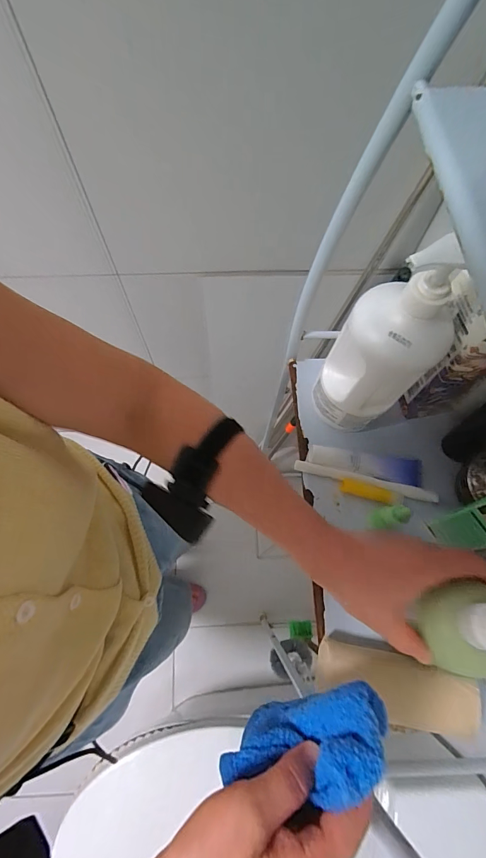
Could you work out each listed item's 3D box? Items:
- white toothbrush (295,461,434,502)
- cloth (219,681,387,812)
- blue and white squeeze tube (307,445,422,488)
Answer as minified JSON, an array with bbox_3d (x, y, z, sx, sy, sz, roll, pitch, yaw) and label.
[{"bbox_3d":[0.151,0.065,0.448,0.176,0.014,0.014,11,70,4],"label":"white toothbrush"},{"bbox_3d":[0.039,0.201,0.230,0.105,0.061,0.041,-19,71,-7],"label":"cloth"},{"bbox_3d":[0.152,0.044,0.452,0.140,0.015,0.032,9,70,3],"label":"blue and white squeeze tube"}]

